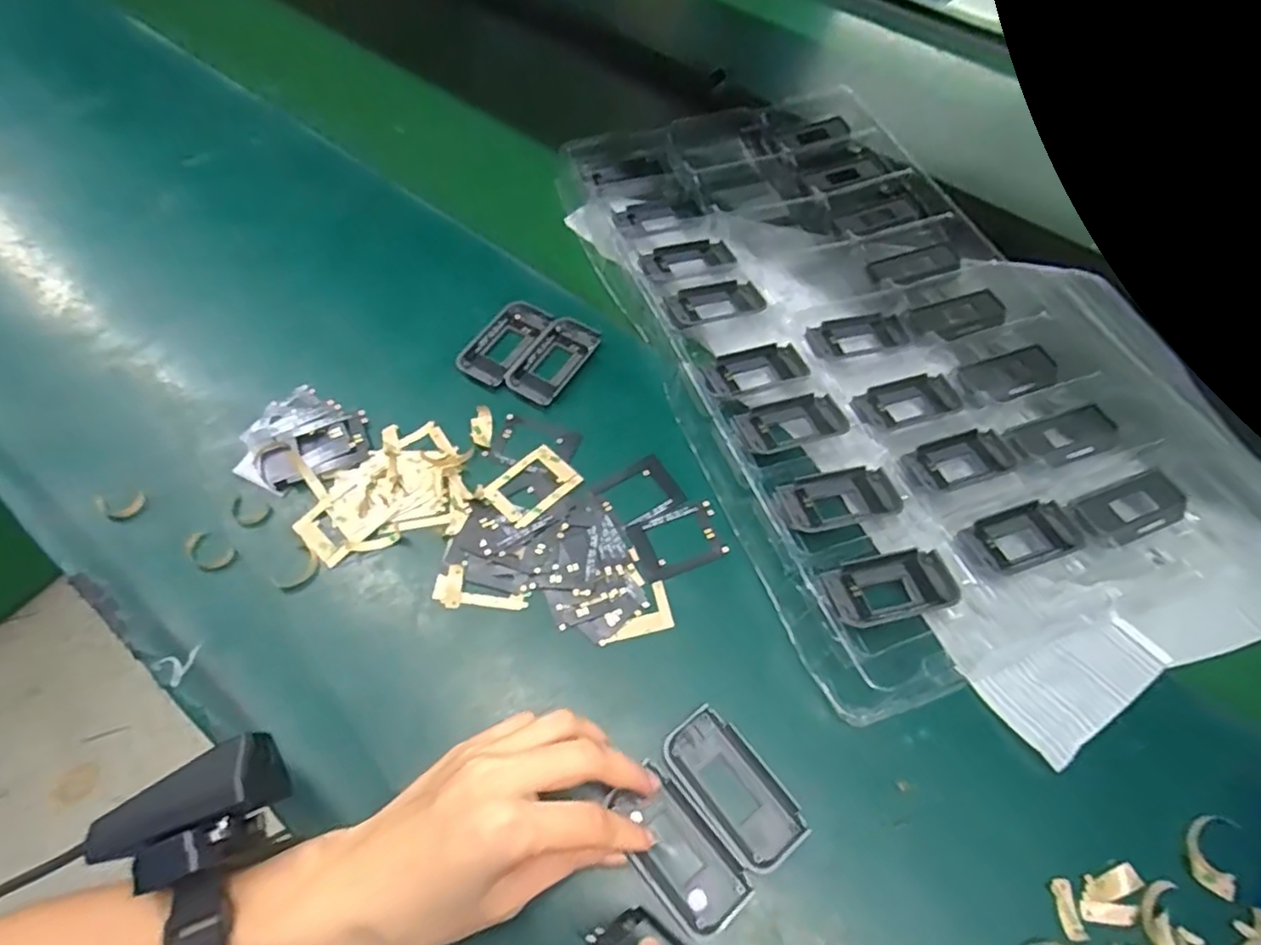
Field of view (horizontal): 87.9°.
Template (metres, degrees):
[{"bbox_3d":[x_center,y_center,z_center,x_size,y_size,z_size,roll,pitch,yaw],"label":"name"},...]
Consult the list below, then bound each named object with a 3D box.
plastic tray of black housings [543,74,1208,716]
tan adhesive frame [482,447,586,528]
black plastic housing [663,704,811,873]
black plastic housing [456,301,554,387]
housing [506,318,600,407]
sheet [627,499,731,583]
[{"bbox_3d":[0.159,-0.121,0.482,0.299,0.033,0.509,-18,61,-11],"label":"plastic tray of black housings"},{"bbox_3d":[-0.062,0.008,0.413,0.039,0.004,0.052,41,67,21],"label":"tan adhesive frame"},{"bbox_3d":[0.052,0.158,0.330,0.039,0.008,0.076,-35,66,-19],"label":"black plastic housing"},{"bbox_3d":[-0.090,-0.093,0.469,0.037,0.008,0.075,26,62,14],"label":"black plastic housing"},{"bbox_3d":[-0.054,-0.080,0.464,0.038,0.009,0.071,27,62,14],"label":"housing"},{"bbox_3d":[0.030,0.041,0.400,0.055,0.004,0.039,-19,61,-12],"label":"sheet"}]

